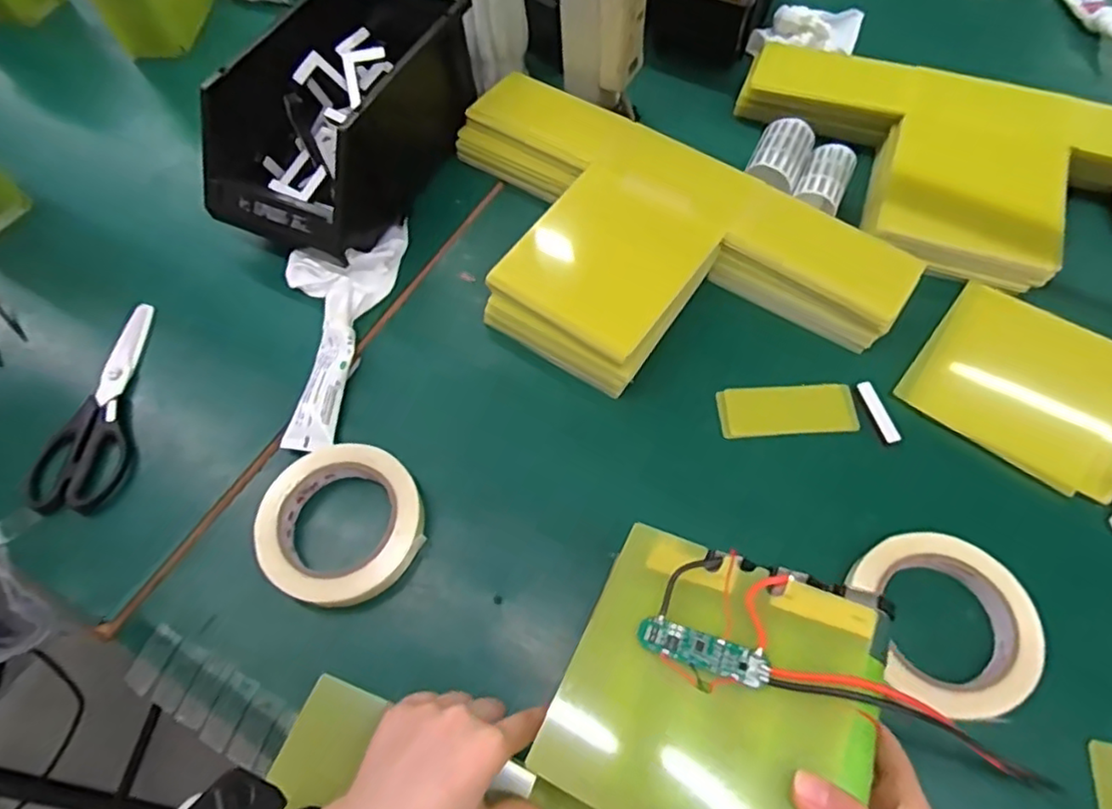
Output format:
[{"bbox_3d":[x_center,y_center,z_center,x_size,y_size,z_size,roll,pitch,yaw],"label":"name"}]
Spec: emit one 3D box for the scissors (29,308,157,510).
[{"bbox_3d":[-0.385,0.000,0.527,0.072,0.020,0.194,-12,62,-3],"label":"scissors"}]

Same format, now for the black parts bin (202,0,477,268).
[{"bbox_3d":[-0.191,-0.276,0.603,0.148,0.115,0.281,26,67,16],"label":"black parts bin"}]

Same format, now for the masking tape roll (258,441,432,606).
[{"bbox_3d":[-0.152,0.085,0.458,0.108,0.028,0.114,-2,62,3],"label":"masking tape roll"}]

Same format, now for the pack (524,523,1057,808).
[{"bbox_3d":[0.092,0.147,0.314,0.168,0.028,0.144,22,66,14],"label":"pack"}]

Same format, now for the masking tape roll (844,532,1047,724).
[{"bbox_3d":[0.253,0.141,0.412,0.101,0.024,0.112,-8,62,-1],"label":"masking tape roll"}]

